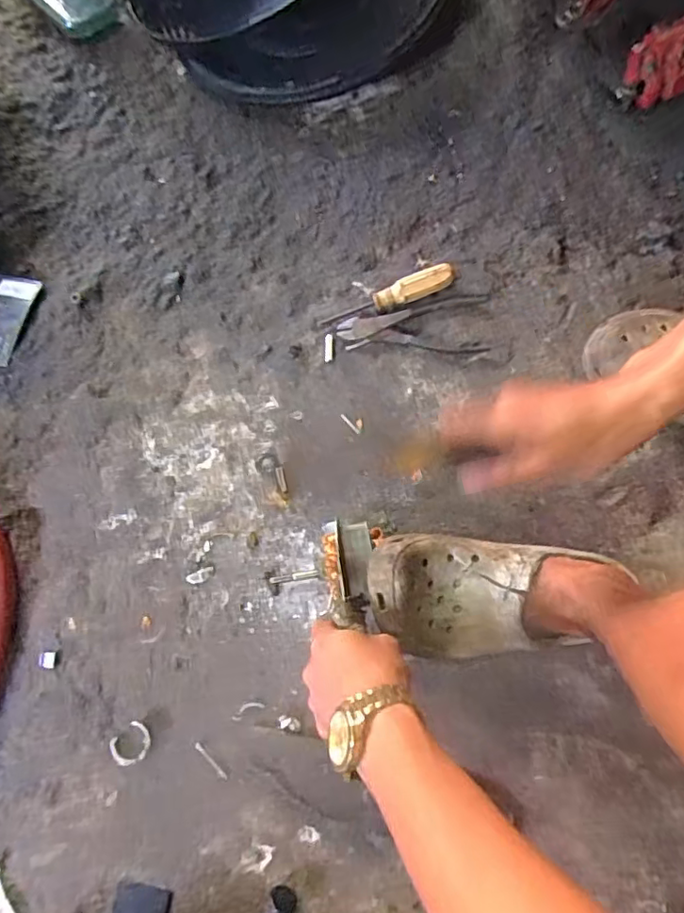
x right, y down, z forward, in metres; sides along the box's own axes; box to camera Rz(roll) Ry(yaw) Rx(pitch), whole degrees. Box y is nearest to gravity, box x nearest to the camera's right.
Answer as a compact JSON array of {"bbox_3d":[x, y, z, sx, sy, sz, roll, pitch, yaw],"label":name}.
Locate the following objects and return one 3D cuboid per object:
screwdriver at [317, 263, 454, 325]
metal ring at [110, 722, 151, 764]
[{"bbox_3d":[0.053,-0.188,0.675,0.163,0.030,0.026,-19,73,-4],"label":"screwdriver"},{"bbox_3d":[-0.200,0.274,0.543,0.037,0.006,0.033,-39,75,-9],"label":"metal ring"}]

